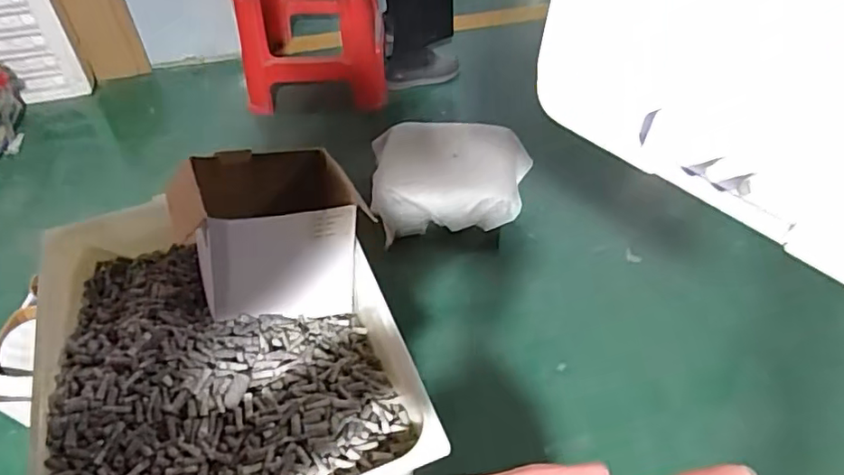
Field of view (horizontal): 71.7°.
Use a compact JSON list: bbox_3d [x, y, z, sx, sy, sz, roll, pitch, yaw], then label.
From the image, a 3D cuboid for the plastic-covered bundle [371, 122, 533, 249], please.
[{"bbox_3d":[0.047,-0.122,1.229,0.335,0.175,0.188,4,47,6],"label":"plastic-covered bundle"}]

